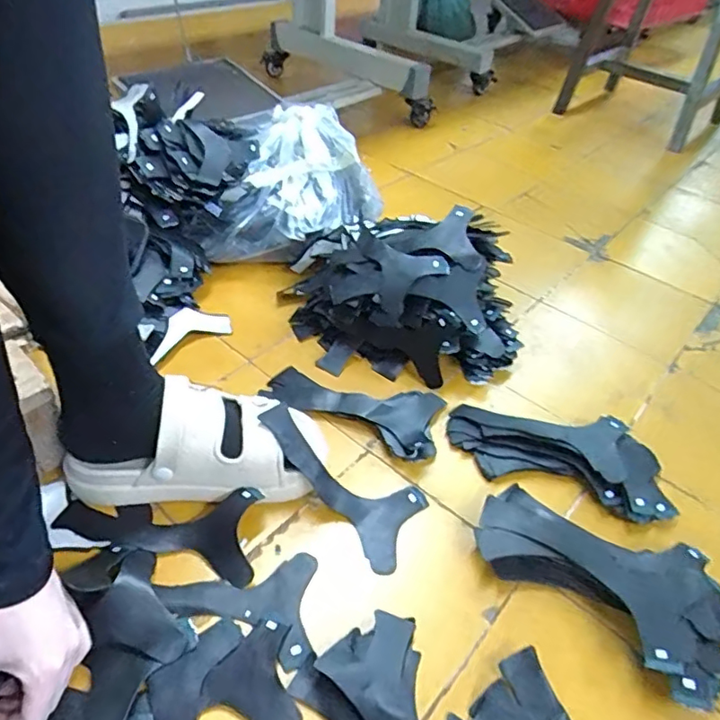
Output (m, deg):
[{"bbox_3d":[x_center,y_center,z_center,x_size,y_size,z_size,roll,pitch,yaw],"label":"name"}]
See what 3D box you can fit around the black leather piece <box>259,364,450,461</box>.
[{"bbox_3d":[-0.003,0.046,0.666,0.213,0.025,0.096,22,46,17],"label":"black leather piece"}]

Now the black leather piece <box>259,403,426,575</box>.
[{"bbox_3d":[-0.027,0.120,0.559,0.186,0.026,0.091,41,50,0],"label":"black leather piece"}]

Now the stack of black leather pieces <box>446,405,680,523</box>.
[{"bbox_3d":[0.220,0.099,0.619,0.243,0.034,0.112,16,45,11],"label":"stack of black leather pieces"}]

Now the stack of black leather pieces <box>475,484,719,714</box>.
[{"bbox_3d":[0.225,0.190,0.515,0.224,0.043,0.133,34,51,27],"label":"stack of black leather pieces"}]

